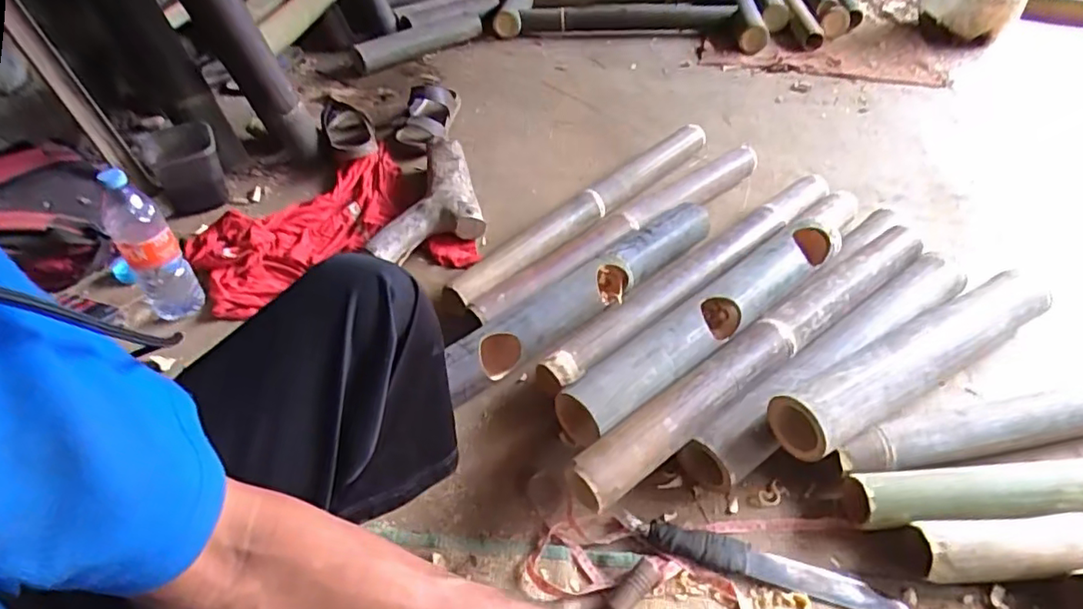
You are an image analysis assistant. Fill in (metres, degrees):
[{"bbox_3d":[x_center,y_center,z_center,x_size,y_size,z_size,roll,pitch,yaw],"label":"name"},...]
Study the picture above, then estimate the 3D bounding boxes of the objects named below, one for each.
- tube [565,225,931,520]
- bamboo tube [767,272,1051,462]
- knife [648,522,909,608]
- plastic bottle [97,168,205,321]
[{"bbox_3d":[0.272,0.050,0.739,0.602,0.055,0.061,-28,48,-26],"label":"tube"},{"bbox_3d":[0.460,0.059,0.732,0.448,0.077,0.078,-23,46,-21],"label":"bamboo tube"},{"bbox_3d":[0.240,0.273,0.626,0.253,0.018,0.039,11,43,14],"label":"knife"},{"bbox_3d":[-0.560,-0.082,0.863,0.070,0.227,0.071,-28,48,-25],"label":"plastic bottle"}]

